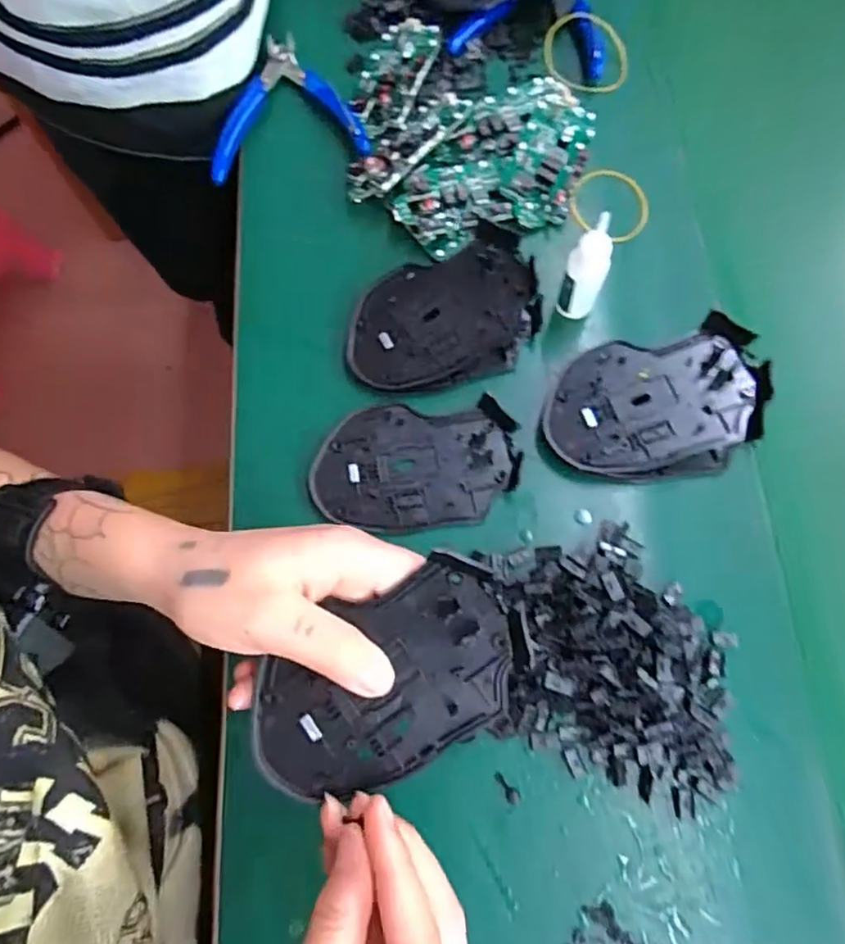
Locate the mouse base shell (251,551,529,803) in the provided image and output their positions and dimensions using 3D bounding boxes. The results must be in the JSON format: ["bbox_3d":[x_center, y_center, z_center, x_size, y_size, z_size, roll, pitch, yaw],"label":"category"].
[{"bbox_3d":[-0.014,0.085,0.239,0.112,0.021,0.064,-29,75,-8],"label":"mouse base shell"}]

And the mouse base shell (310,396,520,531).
[{"bbox_3d":[-0.005,-0.004,0.338,0.112,0.015,0.071,-1,73,0],"label":"mouse base shell"}]

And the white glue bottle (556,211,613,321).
[{"bbox_3d":[0.090,-0.110,0.333,0.022,0.072,0.016,21,74,6],"label":"white glue bottle"}]

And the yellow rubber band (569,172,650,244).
[{"bbox_3d":[0.122,-0.175,0.392,0.051,0.007,0.046,28,84,5],"label":"yellow rubber band"}]

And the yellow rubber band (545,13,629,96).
[{"bbox_3d":[0.115,-0.292,0.418,0.060,0.011,0.064,8,73,2],"label":"yellow rubber band"}]

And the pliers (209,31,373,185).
[{"bbox_3d":[-0.095,-0.255,0.420,0.108,0.023,0.108,-5,73,-1],"label":"pliers"}]

